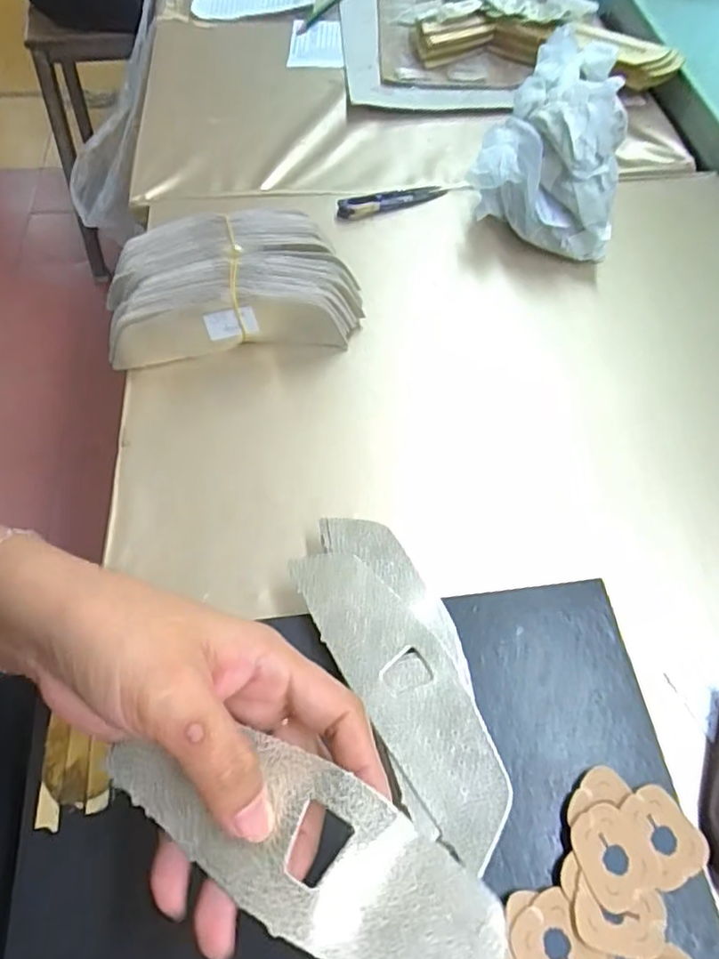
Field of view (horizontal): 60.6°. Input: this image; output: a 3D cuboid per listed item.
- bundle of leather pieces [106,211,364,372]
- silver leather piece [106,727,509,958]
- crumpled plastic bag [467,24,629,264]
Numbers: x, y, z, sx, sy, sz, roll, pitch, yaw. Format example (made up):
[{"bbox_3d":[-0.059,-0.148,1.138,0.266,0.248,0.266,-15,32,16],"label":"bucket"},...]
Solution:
[{"bbox_3d":[-0.092,-0.143,0.459,0.181,0.057,0.097,-8,60,-6],"label":"bundle of leather pieces"},{"bbox_3d":[-0.015,0.126,0.209,0.154,0.030,0.048,25,62,7],"label":"silver leather piece"},{"bbox_3d":[0.174,-0.279,0.515,0.115,0.105,0.163,23,62,12],"label":"crumpled plastic bag"}]

